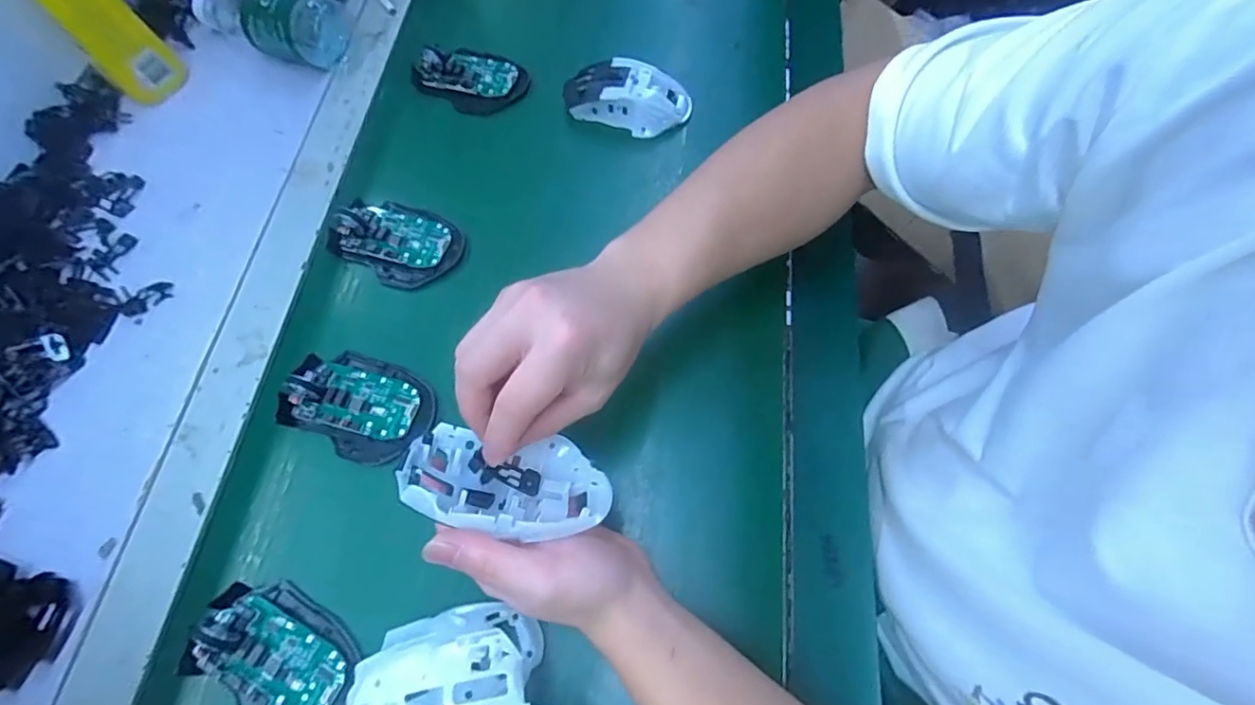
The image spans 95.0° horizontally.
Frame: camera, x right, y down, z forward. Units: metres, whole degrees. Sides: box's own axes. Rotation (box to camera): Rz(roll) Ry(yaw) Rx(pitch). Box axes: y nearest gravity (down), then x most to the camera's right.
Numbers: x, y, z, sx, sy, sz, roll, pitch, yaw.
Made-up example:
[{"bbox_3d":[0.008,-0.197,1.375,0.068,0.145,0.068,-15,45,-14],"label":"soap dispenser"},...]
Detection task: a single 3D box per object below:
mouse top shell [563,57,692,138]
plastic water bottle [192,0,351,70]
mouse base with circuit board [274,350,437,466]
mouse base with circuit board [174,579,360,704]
[{"bbox_3d":[0.000,-0.235,0.530,0.114,0.038,0.058,5,66,5],"label":"mouse top shell"},{"bbox_3d":[-0.364,-0.336,0.581,0.184,0.064,0.061,21,69,11],"label":"plastic water bottle"},{"bbox_3d":[-0.203,0.036,0.428,0.112,0.024,0.073,19,68,11],"label":"mouse base with circuit board"},{"bbox_3d":[-0.223,0.193,0.359,0.110,0.024,0.074,26,70,13],"label":"mouse base with circuit board"}]

